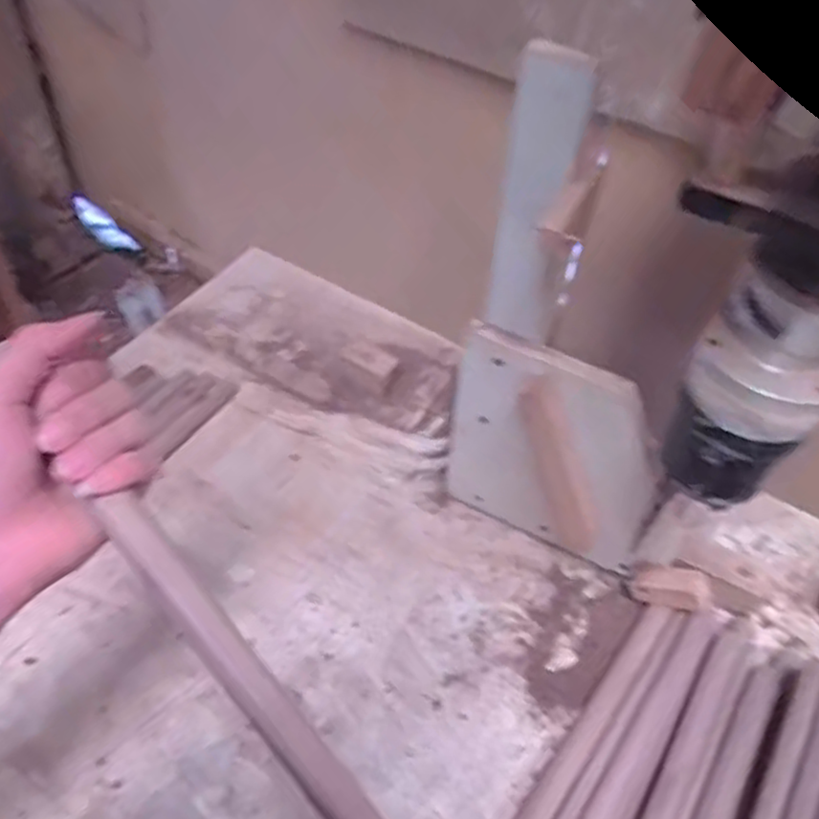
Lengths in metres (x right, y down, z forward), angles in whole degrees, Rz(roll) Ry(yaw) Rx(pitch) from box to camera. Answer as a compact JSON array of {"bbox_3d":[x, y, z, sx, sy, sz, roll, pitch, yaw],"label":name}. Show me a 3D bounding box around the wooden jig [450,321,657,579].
[{"bbox_3d":[0.111,0.038,0.583,0.166,0.208,0.022,24,52,16],"label":"wooden jig"}]

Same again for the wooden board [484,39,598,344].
[{"bbox_3d":[0.076,-0.123,0.456,0.042,0.187,0.019,19,51,12],"label":"wooden board"}]

